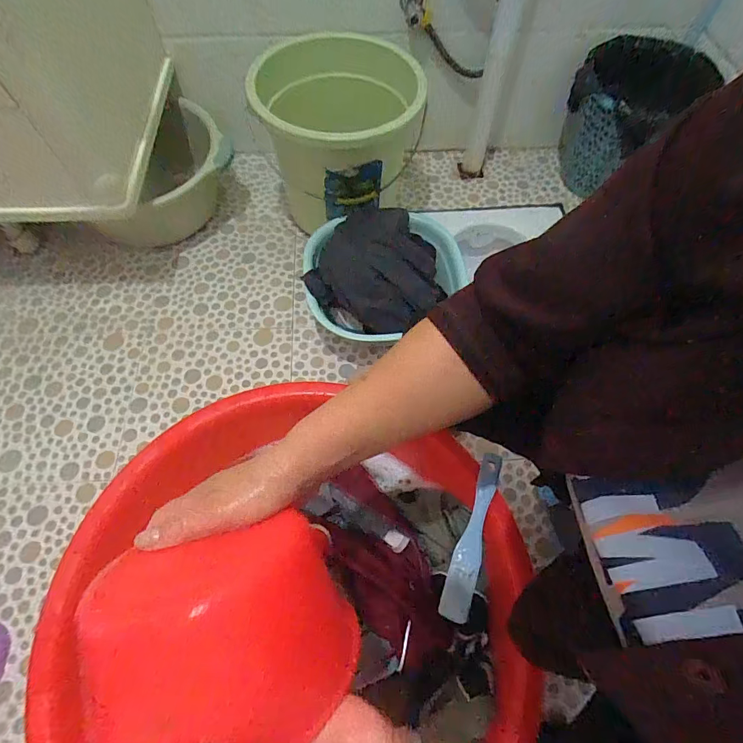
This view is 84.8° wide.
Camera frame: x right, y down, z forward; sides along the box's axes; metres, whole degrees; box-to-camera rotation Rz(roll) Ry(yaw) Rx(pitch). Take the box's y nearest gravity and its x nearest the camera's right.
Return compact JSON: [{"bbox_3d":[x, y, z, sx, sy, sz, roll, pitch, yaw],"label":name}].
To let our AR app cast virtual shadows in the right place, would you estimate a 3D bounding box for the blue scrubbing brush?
[{"bbox_3d":[0.130,0.209,0.525,0.034,0.051,0.201,19,64,9],"label":"blue scrubbing brush"}]

